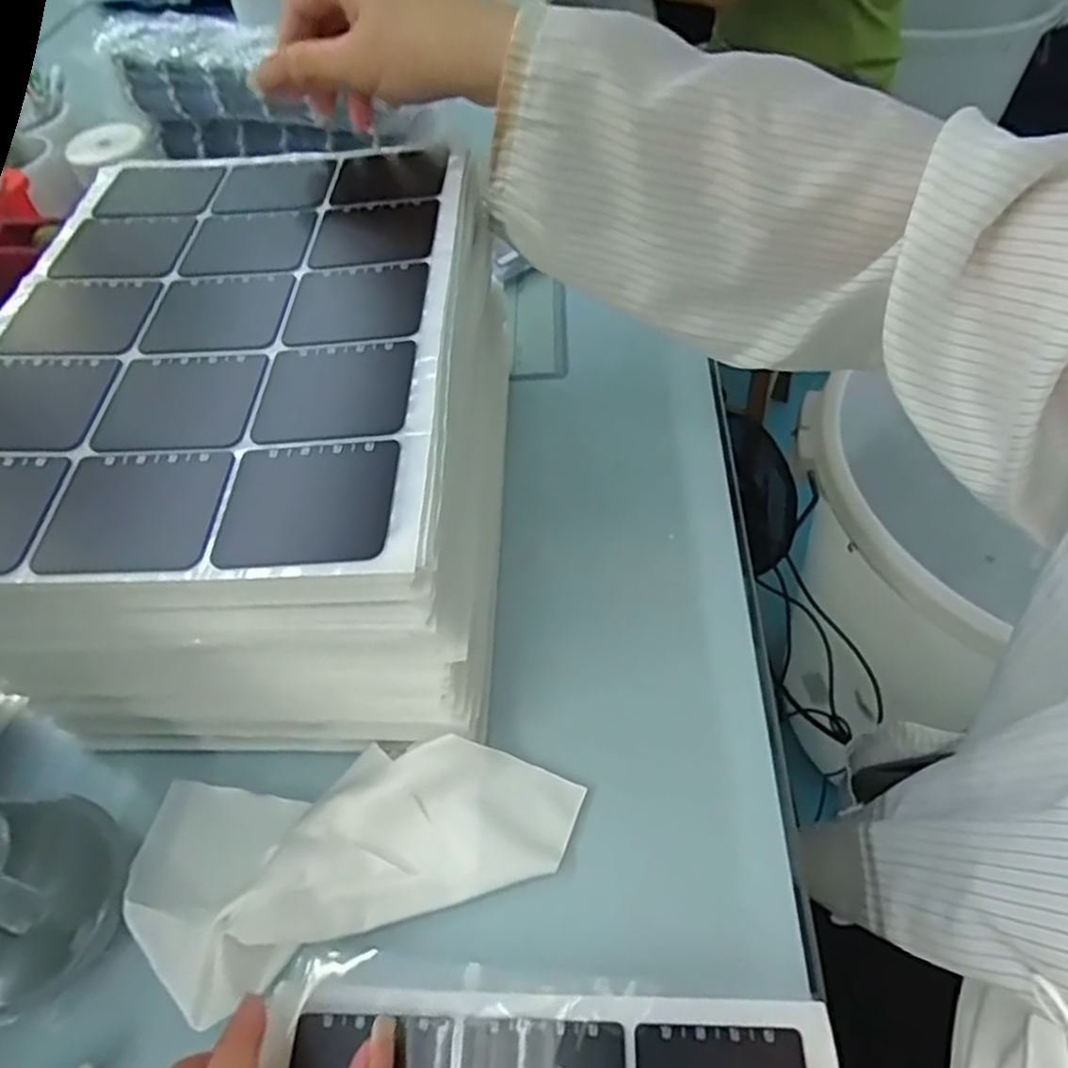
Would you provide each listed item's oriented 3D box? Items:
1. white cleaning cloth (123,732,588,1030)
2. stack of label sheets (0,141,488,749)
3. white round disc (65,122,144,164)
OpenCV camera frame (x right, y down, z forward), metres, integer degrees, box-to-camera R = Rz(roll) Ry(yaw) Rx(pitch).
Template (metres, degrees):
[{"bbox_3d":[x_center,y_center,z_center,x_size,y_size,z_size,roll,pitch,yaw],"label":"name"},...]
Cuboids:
[{"bbox_3d":[-0.074,0.130,0.301,0.181,0.027,0.085,-8,51,0],"label":"white cleaning cloth"},{"bbox_3d":[-0.120,-0.048,0.366,0.188,0.147,0.263,-3,51,4],"label":"stack of label sheets"},{"bbox_3d":[-0.345,-0.316,0.601,0.059,0.007,0.059,-24,53,-14],"label":"white round disc"}]

